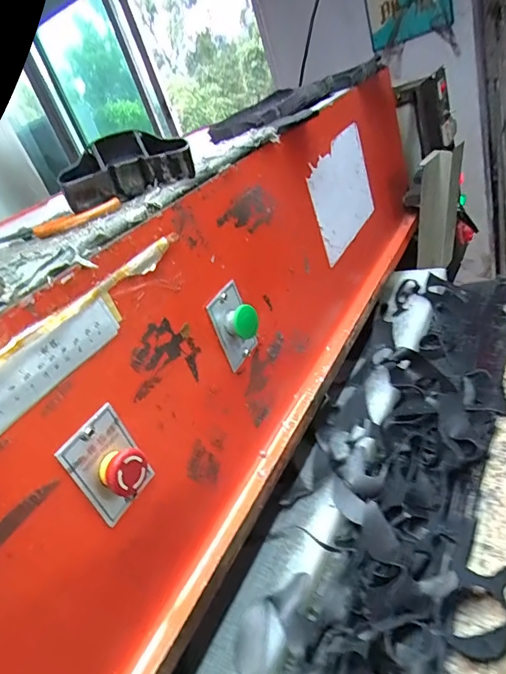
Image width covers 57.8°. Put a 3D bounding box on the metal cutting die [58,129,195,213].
[{"bbox_3d":[-0.128,-0.175,0.469,0.125,0.051,0.075,-12,33,-6],"label":"metal cutting die"}]

